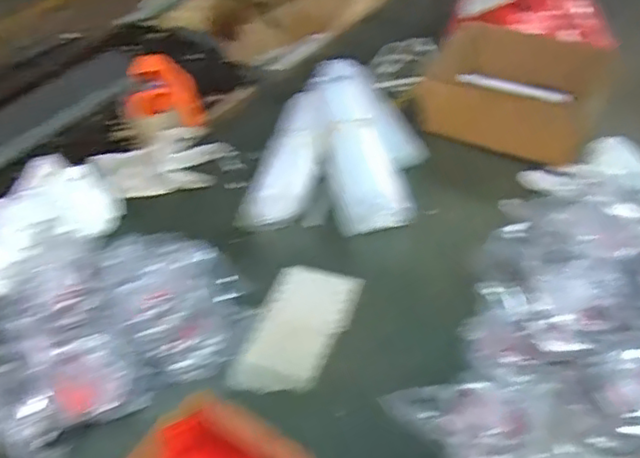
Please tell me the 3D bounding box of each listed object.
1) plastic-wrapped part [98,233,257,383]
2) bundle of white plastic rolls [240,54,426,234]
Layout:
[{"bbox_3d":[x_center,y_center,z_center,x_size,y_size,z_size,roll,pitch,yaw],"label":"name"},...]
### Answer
[{"bbox_3d":[-0.154,0.061,0.681,0.140,0.083,0.179,-22,49,-13],"label":"plastic-wrapped part"},{"bbox_3d":[0.034,-0.114,0.821,0.198,0.077,0.289,7,49,13],"label":"bundle of white plastic rolls"}]

